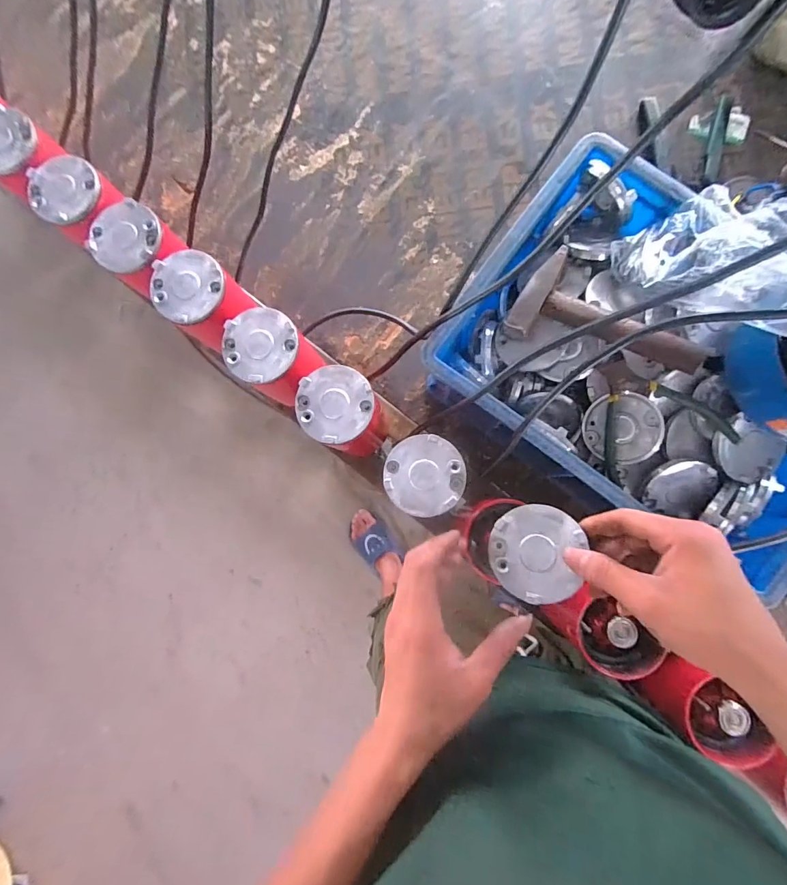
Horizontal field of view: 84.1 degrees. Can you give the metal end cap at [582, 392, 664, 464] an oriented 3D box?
[{"bbox_3d":[0.236,-0.015,0.453,0.073,0.010,0.069,0,89,34],"label":"metal end cap"}]

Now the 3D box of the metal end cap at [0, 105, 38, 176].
[{"bbox_3d":[-0.434,-0.335,0.482,0.074,0.011,0.082,-36,83,2],"label":"metal end cap"}]

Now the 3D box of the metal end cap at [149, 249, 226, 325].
[{"bbox_3d":[-0.210,-0.159,0.441,0.073,0.008,0.073,0,85,5],"label":"metal end cap"}]

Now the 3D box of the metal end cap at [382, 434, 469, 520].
[{"bbox_3d":[0.029,0.031,0.408,0.073,0.010,0.073,0,85,5],"label":"metal end cap"}]

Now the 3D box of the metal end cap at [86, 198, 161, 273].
[{"bbox_3d":[-0.280,-0.216,0.455,0.071,0.010,0.072,0,85,5],"label":"metal end cap"}]

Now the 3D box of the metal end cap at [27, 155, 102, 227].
[{"bbox_3d":[-0.354,-0.268,0.463,0.078,0.008,0.072,0,85,5],"label":"metal end cap"}]

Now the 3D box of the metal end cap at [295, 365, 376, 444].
[{"bbox_3d":[-0.056,-0.036,0.418,0.072,0.007,0.072,0,85,5],"label":"metal end cap"}]

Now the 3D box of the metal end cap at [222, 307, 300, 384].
[{"bbox_3d":[-0.131,-0.096,0.430,0.071,0.011,0.072,0,85,5],"label":"metal end cap"}]

